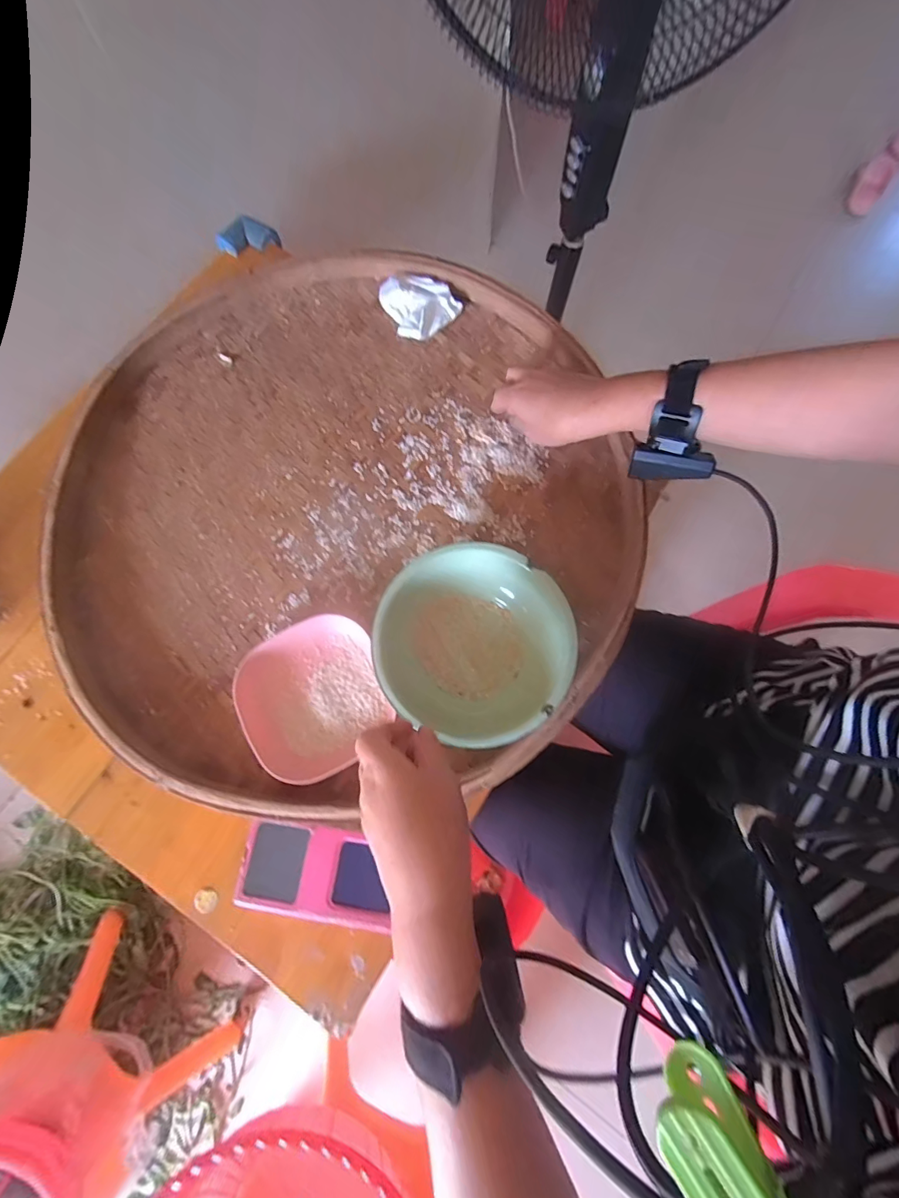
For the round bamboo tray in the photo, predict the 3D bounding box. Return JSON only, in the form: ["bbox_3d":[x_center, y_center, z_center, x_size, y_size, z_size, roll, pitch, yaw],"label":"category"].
[{"bbox_3d":[-0.115,-0.119,0.496,0.630,0.058,0.641,0,74,1],"label":"round bamboo tray"}]

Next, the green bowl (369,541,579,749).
[{"bbox_3d":[0.024,0.044,0.445,0.182,0.060,0.179,0,74,1],"label":"green bowl"}]

